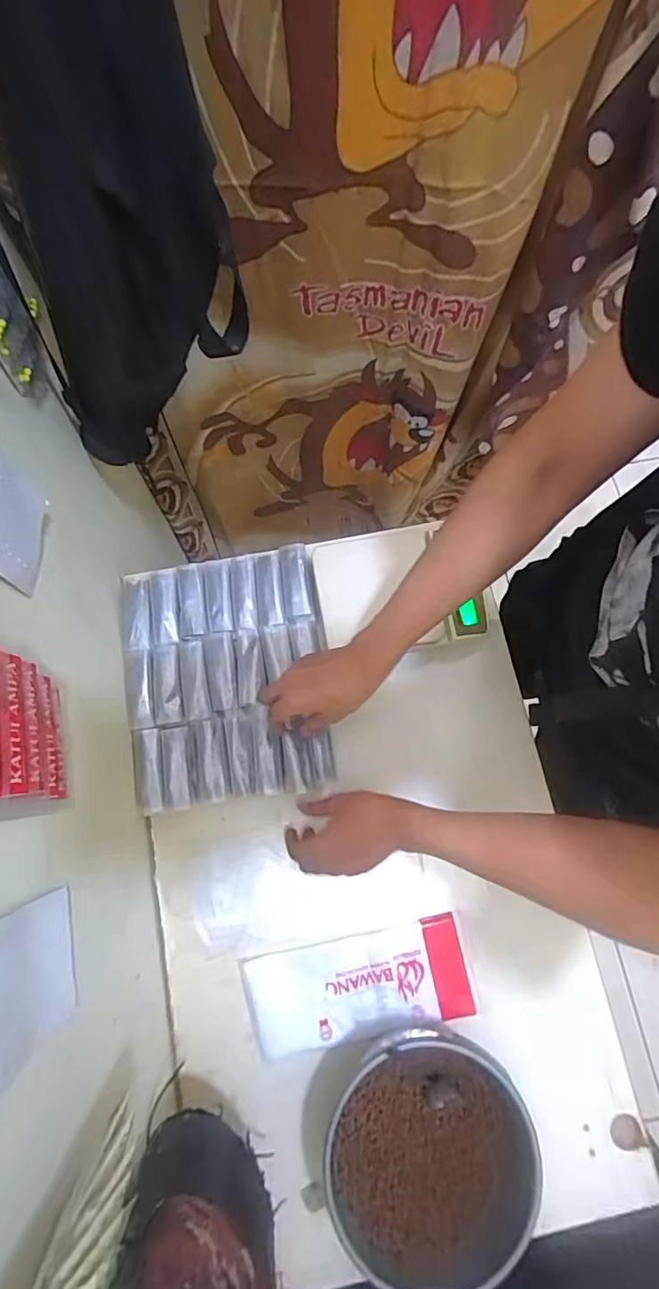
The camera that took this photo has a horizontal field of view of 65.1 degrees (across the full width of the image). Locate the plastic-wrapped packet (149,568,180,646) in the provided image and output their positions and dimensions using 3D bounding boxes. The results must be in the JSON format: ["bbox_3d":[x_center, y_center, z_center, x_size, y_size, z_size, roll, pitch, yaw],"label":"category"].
[{"bbox_3d":[-0.216,-0.049,0.672,0.037,0.007,0.100,-6,77,-2],"label":"plastic-wrapped packet"}]

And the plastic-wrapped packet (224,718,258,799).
[{"bbox_3d":[-0.107,0.136,0.632,0.032,0.005,0.094,-8,77,-3],"label":"plastic-wrapped packet"}]

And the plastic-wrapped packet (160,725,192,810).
[{"bbox_3d":[-0.185,0.148,0.622,0.033,0.009,0.095,-7,77,-2],"label":"plastic-wrapped packet"}]

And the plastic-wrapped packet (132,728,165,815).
[{"bbox_3d":[-0.218,0.151,0.619,0.034,0.013,0.097,-9,77,-3],"label":"plastic-wrapped packet"}]

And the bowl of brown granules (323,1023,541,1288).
[{"bbox_3d":[0.096,0.493,0.521,0.196,0.096,0.201,0,76,-1],"label":"bowl of brown granules"}]

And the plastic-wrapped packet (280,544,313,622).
[{"bbox_3d":[-0.045,-0.084,0.685,0.035,0.014,0.098,-7,77,-2],"label":"plastic-wrapped packet"}]

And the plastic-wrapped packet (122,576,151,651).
[{"bbox_3d":[-0.253,-0.042,0.675,0.037,0.009,0.100,-7,77,-3],"label":"plastic-wrapped packet"}]

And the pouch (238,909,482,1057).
[{"bbox_3d":[0.034,0.390,0.591,0.249,0.006,0.102,-11,77,-3],"label":"pouch"}]

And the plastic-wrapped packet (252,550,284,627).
[{"bbox_3d":[-0.080,-0.075,0.677,0.034,0.009,0.100,-6,77,-2],"label":"plastic-wrapped packet"}]

